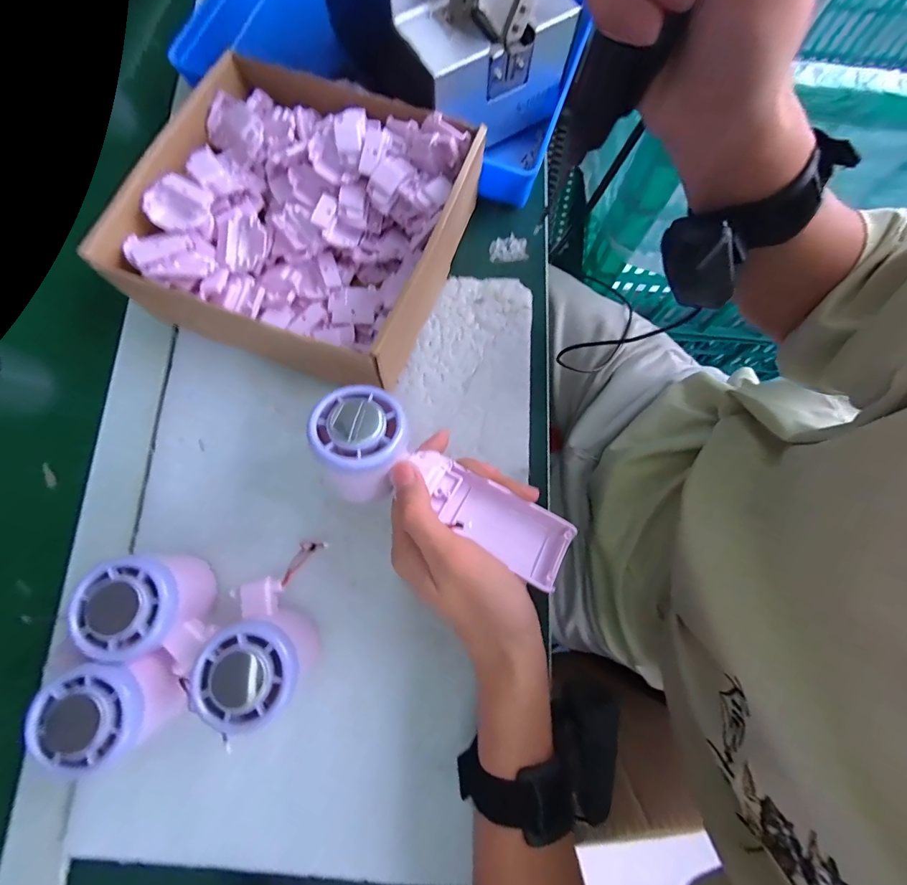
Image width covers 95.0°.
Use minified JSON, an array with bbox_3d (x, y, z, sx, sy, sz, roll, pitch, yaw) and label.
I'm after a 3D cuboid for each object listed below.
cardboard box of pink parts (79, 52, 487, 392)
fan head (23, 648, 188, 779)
[{"bbox_3d":[-0.108,-0.155,0.308,0.213,0.073,0.205,19,78,6],"label":"cardboard box of pink parts"},{"bbox_3d":[-0.190,0.147,0.229,0.059,0.030,0.050,-16,79,-4],"label":"fan head"}]

